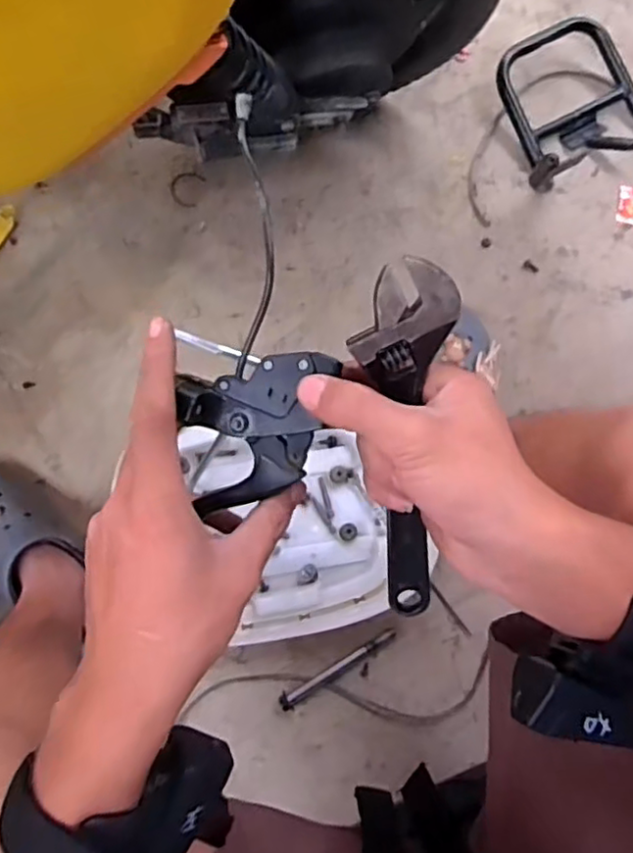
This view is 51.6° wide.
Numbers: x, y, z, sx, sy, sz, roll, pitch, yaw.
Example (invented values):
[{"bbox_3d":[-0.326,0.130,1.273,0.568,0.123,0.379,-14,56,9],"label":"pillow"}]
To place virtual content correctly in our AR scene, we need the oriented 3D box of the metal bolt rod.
[{"bbox_3d":[0.025,0.268,0.723,0.146,0.018,0.019,-27,80,-7],"label":"metal bolt rod"}]

